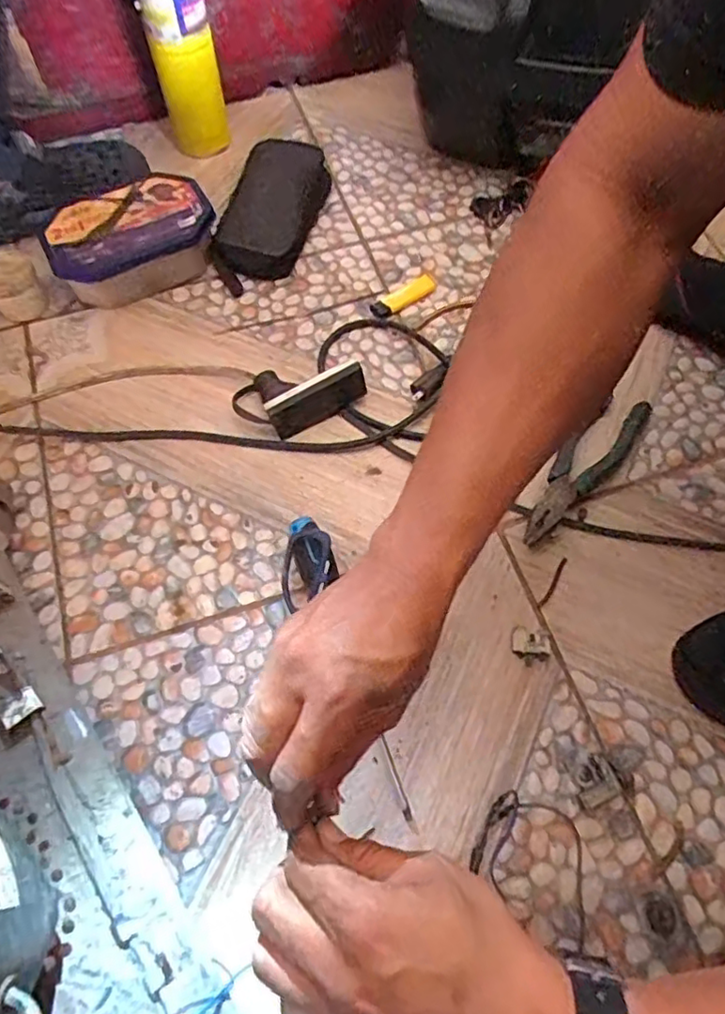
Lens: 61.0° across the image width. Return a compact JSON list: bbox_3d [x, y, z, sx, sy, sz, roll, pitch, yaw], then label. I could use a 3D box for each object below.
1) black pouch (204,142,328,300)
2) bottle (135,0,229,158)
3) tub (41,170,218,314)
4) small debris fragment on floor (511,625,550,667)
[{"bbox_3d":[-0.106,-0.356,0.732,0.096,0.038,0.235,12,65,6],"label":"black pouch"},{"bbox_3d":[-0.208,-0.549,0.677,0.071,0.311,0.071,-11,65,-6],"label":"bottle"},{"bbox_3d":[-0.257,-0.298,0.696,0.179,0.066,0.103,-24,67,-11],"label":"tub"},{"bbox_3d":[0.143,0.119,0.526,0.032,0.008,0.030,10,65,5],"label":"small debris fragment on floor"}]

